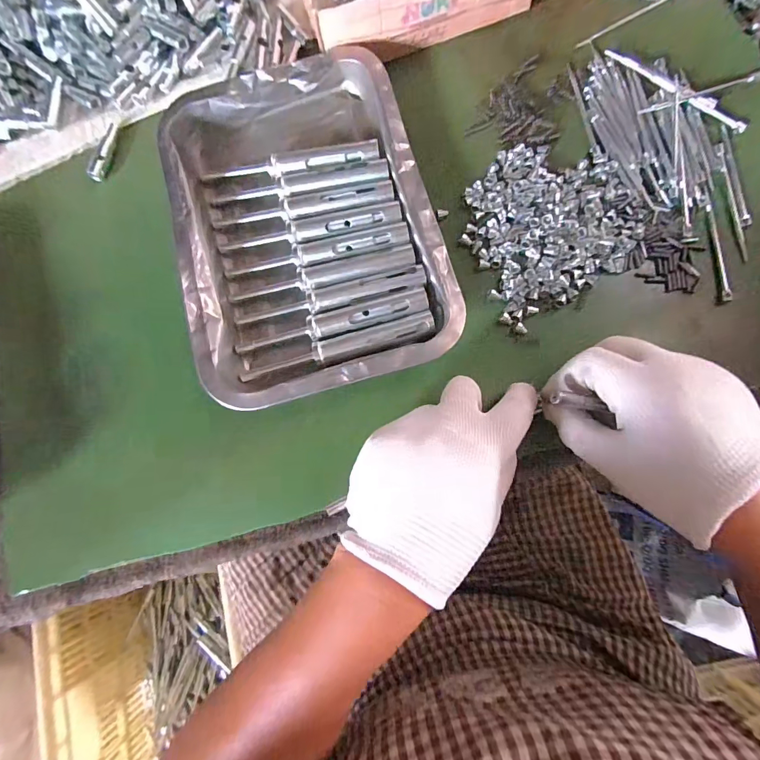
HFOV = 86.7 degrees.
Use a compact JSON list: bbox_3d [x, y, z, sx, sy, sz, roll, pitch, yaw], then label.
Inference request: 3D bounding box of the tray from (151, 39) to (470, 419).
[{"bbox_3d":[-0.058,-0.118,0.301,0.181,0.032,0.251,-17,79,2],"label":"tray"}]

